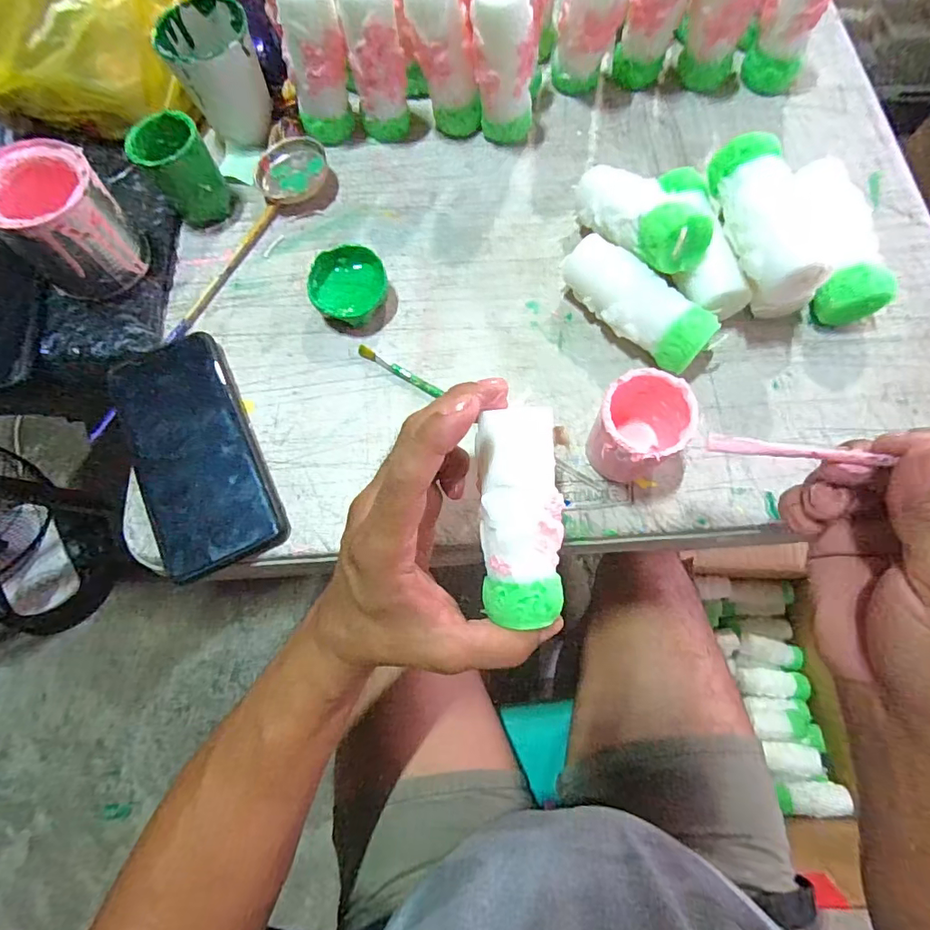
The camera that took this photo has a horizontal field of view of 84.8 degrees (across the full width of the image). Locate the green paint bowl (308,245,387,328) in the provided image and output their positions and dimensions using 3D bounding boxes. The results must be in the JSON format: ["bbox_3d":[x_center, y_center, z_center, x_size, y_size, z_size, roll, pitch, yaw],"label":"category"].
[{"bbox_3d":[-0.082,-0.127,0.364,0.050,0.027,0.050,0,71,0],"label":"green paint bowl"}]

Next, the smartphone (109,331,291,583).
[{"bbox_3d":[-0.179,-0.013,0.336,0.075,0.015,0.167,-26,73,-8],"label":"smartphone"}]

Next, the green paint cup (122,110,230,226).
[{"bbox_3d":[-0.208,-0.217,0.376,0.045,0.060,0.047,0,71,0],"label":"green paint cup"}]

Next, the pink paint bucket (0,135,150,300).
[{"bbox_3d":[-0.272,-0.165,0.348,0.074,0.071,0.072,42,76,13],"label":"pink paint bucket"}]

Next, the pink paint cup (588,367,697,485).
[{"bbox_3d":[0.099,-0.019,0.303,0.053,0.066,0.050,-35,74,-11],"label":"pink paint cup"}]

